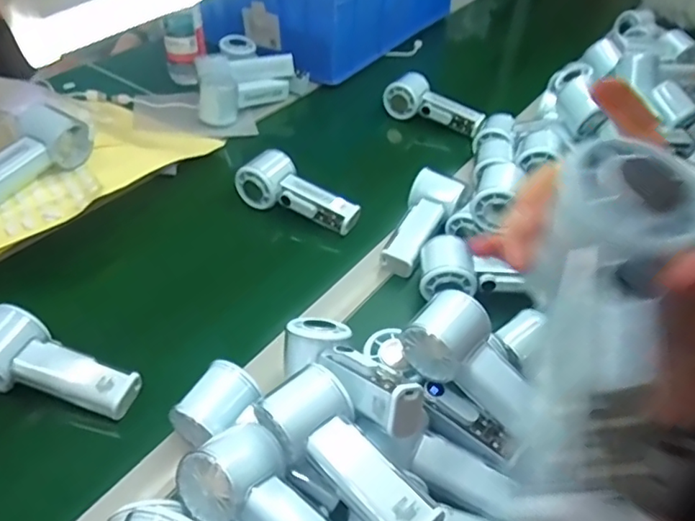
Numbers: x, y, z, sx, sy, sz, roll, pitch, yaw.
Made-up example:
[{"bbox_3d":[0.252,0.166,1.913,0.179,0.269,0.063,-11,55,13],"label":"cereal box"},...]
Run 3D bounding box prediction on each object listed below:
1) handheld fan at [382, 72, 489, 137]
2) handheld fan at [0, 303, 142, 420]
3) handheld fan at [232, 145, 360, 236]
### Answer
[{"bbox_3d":[0.131,-0.234,0.881,0.150,0.065,0.033,22,45,0],"label":"handheld fan"},{"bbox_3d":[-0.256,0.087,0.498,0.144,0.044,0.057,12,44,8],"label":"handheld fan"},{"bbox_3d":[-0.060,-0.080,0.695,0.150,0.048,0.059,28,49,24],"label":"handheld fan"}]

